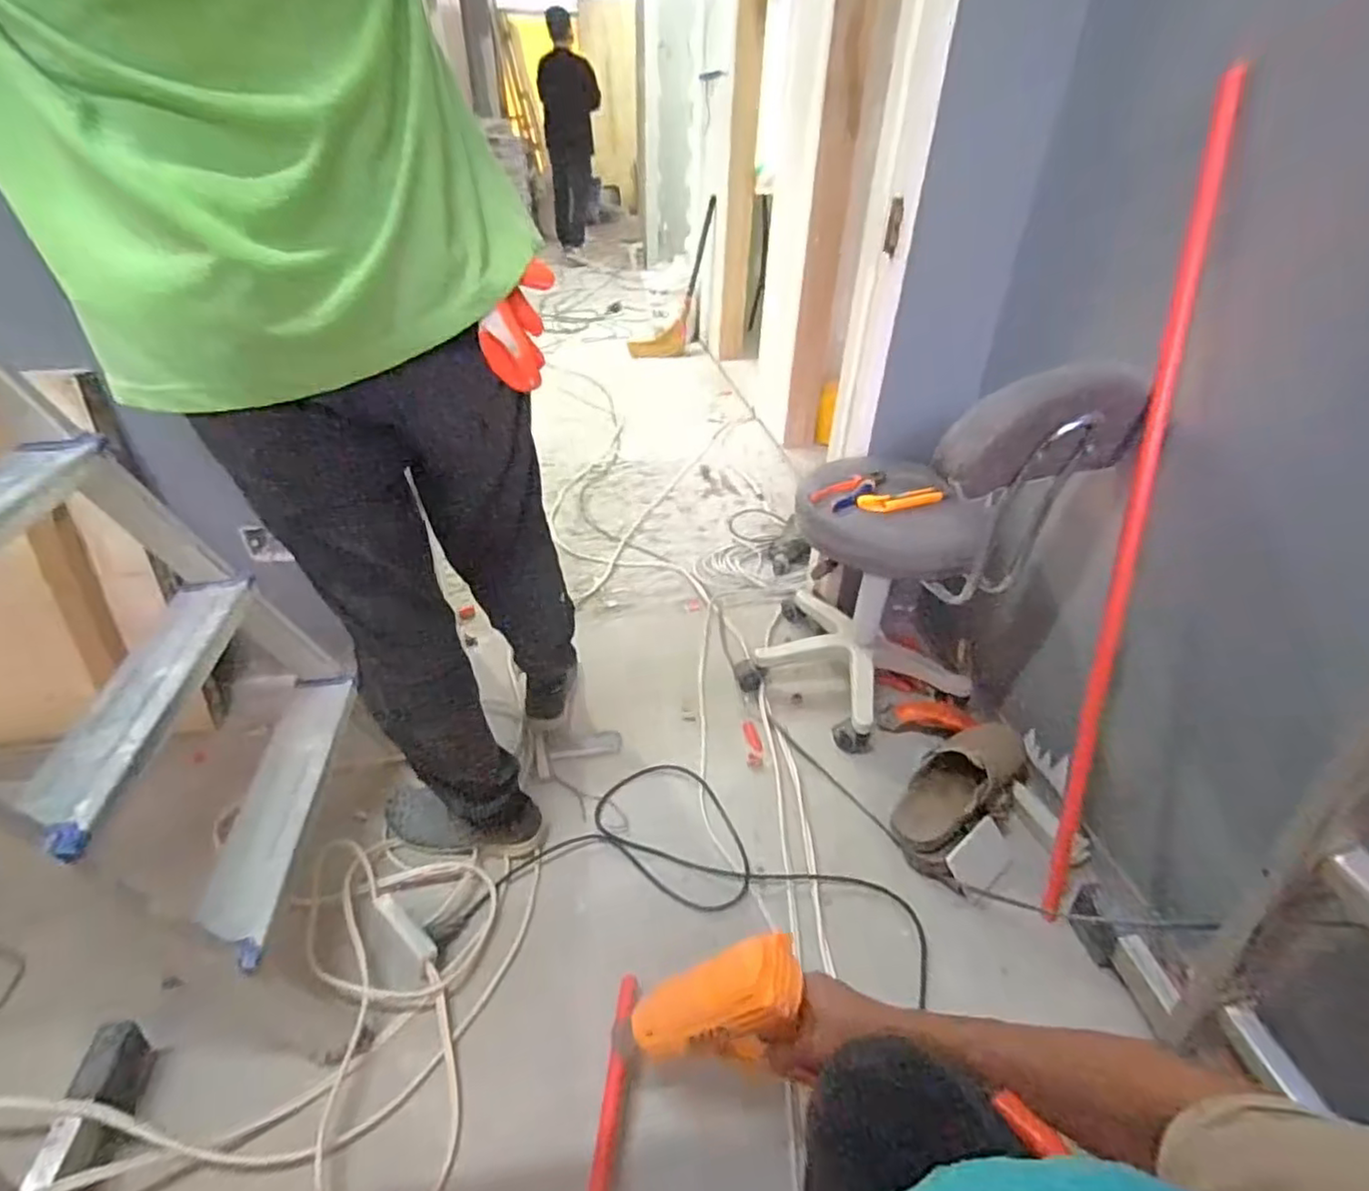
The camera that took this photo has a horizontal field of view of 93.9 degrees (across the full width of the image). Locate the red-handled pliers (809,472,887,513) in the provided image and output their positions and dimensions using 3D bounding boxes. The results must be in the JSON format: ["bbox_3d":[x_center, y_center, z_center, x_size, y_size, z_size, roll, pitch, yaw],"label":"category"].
[{"bbox_3d":[0.278,-0.172,1.040,0.157,0.015,0.053,-24,43,-31],"label":"red-handled pliers"}]

